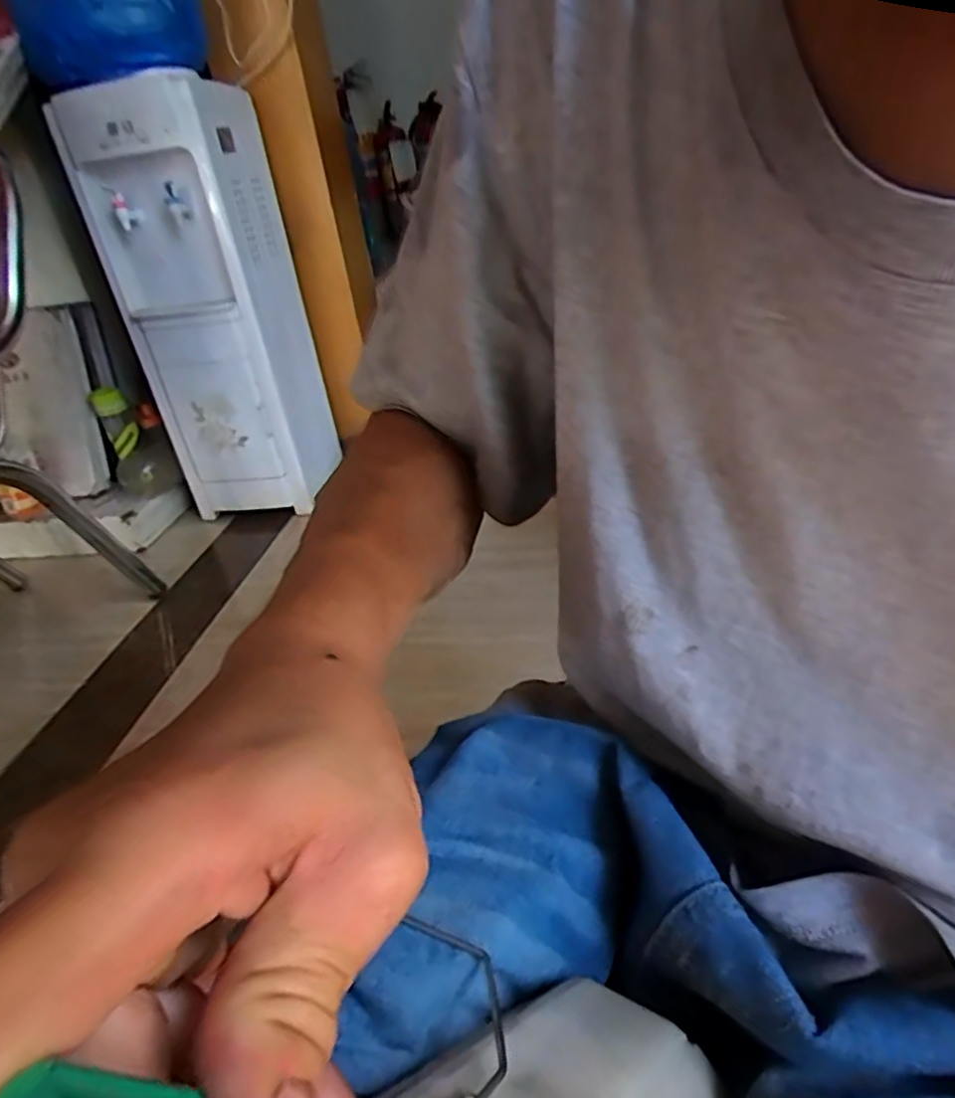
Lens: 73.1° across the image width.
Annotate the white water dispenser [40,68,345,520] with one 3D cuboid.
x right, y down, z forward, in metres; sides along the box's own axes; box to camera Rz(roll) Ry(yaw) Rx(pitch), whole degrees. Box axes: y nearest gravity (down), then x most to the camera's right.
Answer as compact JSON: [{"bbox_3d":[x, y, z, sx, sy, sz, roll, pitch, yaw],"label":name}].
[{"bbox_3d":[-0.551,-0.477,1.367,0.284,0.769,0.317,-2,30,11],"label":"white water dispenser"}]

